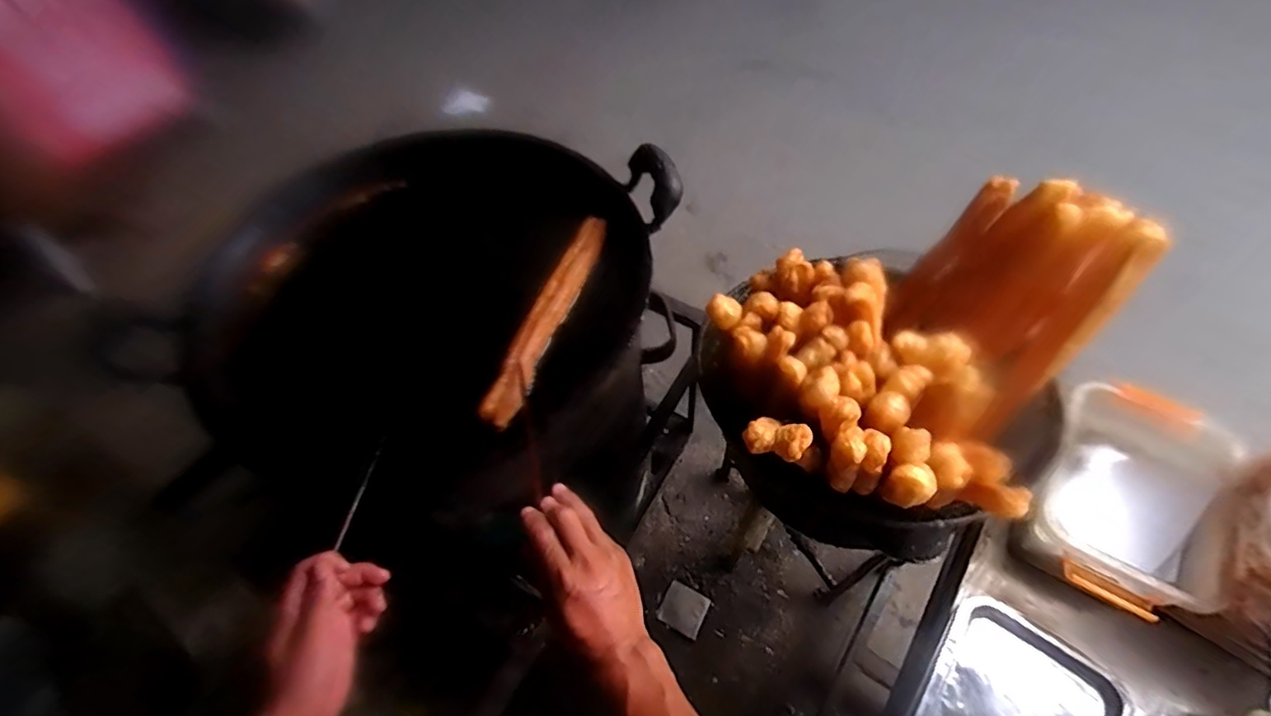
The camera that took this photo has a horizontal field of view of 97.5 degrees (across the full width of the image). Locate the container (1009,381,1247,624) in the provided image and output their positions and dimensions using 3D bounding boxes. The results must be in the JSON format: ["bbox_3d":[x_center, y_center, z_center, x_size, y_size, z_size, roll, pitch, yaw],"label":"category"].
[{"bbox_3d":[0.596,0.161,0.680,0.181,0.091,0.300,31,63,21],"label":"container"}]

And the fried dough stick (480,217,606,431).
[{"bbox_3d":[-0.117,-0.064,0.772,0.055,0.026,0.352,16,59,13],"label":"fried dough stick"}]

